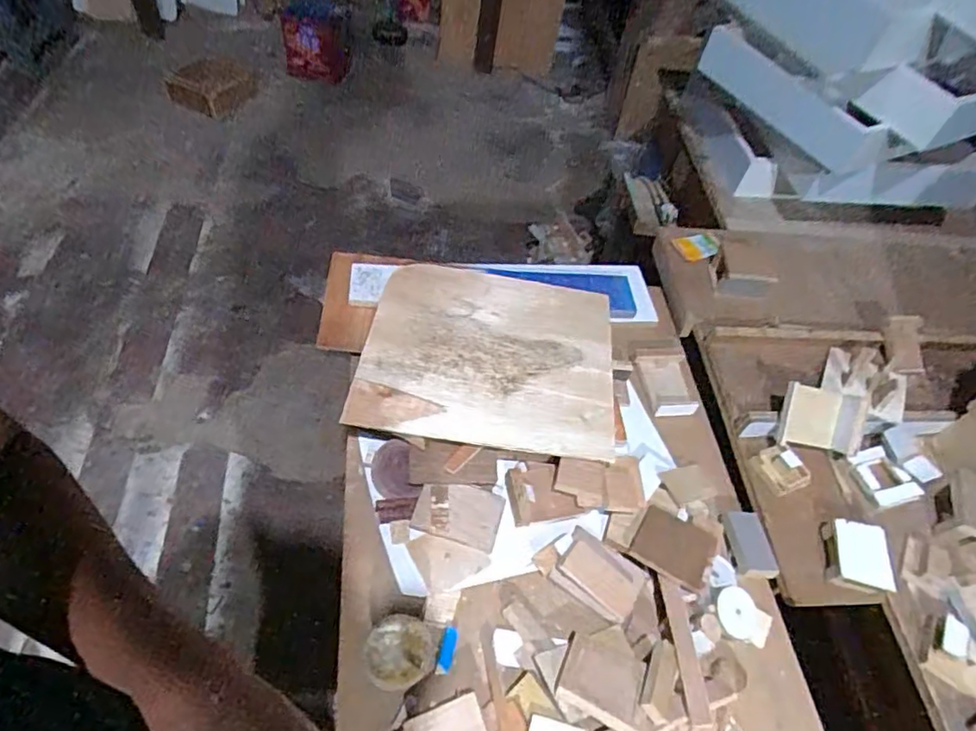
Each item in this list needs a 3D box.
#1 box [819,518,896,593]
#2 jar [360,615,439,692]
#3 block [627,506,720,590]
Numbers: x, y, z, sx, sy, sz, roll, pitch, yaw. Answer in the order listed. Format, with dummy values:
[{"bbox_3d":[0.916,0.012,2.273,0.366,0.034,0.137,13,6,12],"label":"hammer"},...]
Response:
[{"bbox_3d":[0.459,0.238,0.753,0.071,0.030,0.082,14,52,3],"label":"box"},{"bbox_3d":[-0.091,0.303,0.630,0.069,0.069,0.067,4,52,-5],"label":"jar"},{"bbox_3d":[0.228,0.221,0.739,0.088,0.013,0.086,23,42,23],"label":"block"}]

